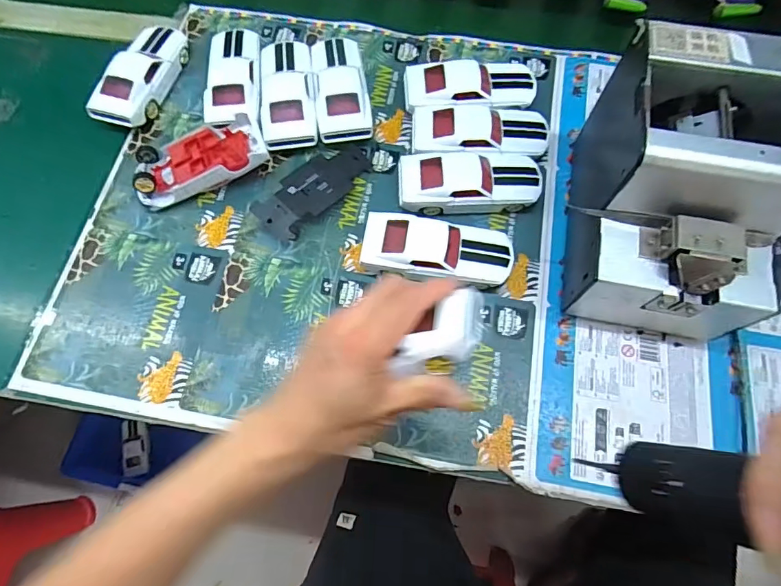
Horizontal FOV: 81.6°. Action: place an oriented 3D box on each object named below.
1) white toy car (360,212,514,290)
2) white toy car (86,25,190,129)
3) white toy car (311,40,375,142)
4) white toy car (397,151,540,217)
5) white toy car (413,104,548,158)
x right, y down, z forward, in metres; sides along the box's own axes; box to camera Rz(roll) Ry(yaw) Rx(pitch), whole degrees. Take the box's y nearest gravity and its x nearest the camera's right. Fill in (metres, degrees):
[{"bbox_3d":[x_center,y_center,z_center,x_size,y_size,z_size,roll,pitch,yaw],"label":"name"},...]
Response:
[{"bbox_3d":[0.040,-0.035,0.396,0.126,0.033,0.055,8,69,3],"label":"white toy car"},{"bbox_3d":[-0.255,-0.227,0.467,0.051,0.034,0.123,18,70,7],"label":"white toy car"},{"bbox_3d":[-0.050,-0.208,0.459,0.051,0.033,0.127,-7,69,-2],"label":"white toy car"},{"bbox_3d":[0.073,-0.102,0.420,0.127,0.034,0.052,-4,69,-1],"label":"white toy car"},{"bbox_3d":[0.086,-0.151,0.437,0.127,0.035,0.051,0,69,1],"label":"white toy car"}]

